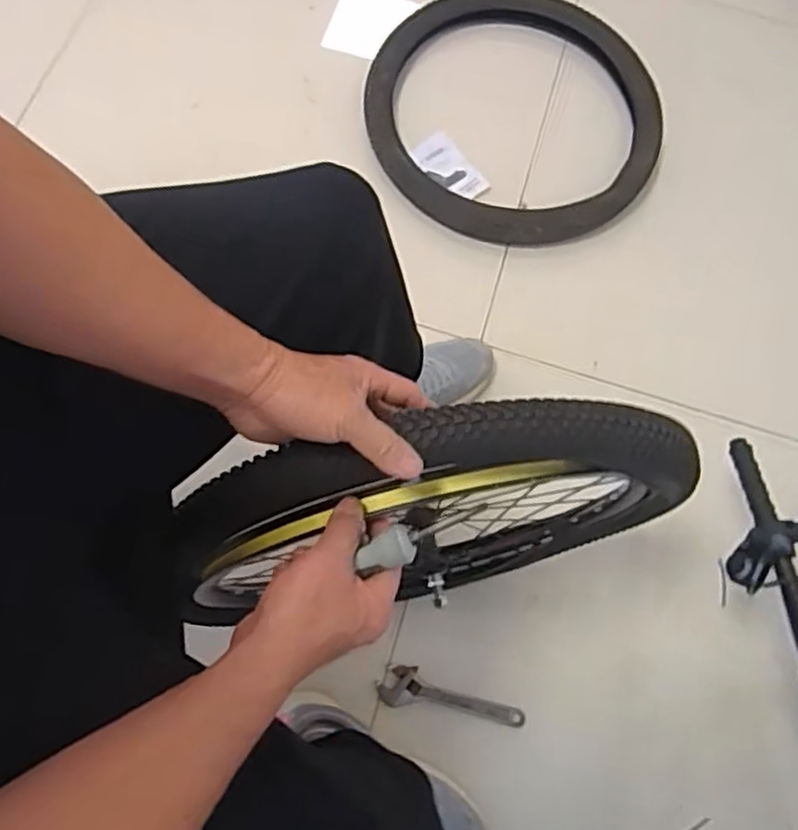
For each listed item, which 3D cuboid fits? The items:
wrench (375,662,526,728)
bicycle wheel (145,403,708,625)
[{"bbox_3d":[0.067,0.360,0.920,0.189,0.007,0.050,14,72,0],"label":"wrench"},{"bbox_3d":[0.041,0.105,0.719,0.443,0.466,0.104,-8,75,-4],"label":"bicycle wheel"}]

